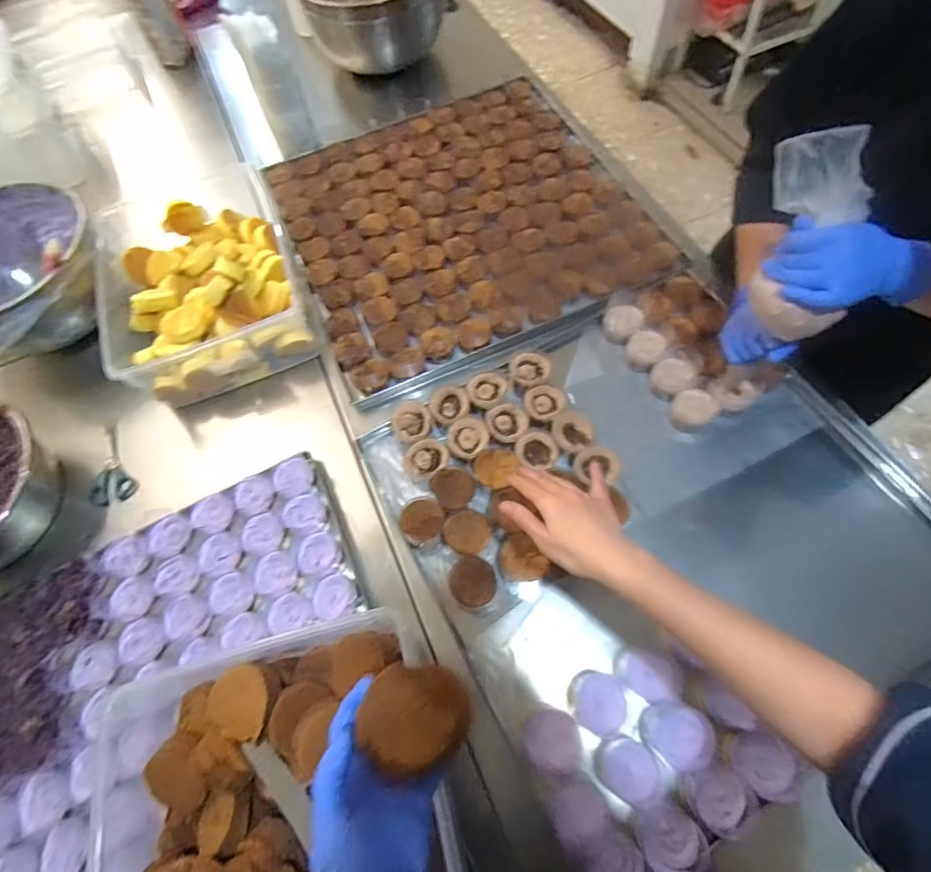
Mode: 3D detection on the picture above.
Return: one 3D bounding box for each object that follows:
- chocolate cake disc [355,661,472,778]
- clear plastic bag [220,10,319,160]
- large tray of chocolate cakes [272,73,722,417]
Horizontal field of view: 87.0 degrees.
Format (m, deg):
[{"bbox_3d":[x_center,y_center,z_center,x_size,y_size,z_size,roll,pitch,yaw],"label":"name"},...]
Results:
[{"bbox_3d":[-0.033,0.184,0.321,0.068,0.016,0.060,6,66,4],"label":"chocolate cake disc"},{"bbox_3d":[-0.354,-0.646,0.916,0.085,0.204,0.076,-18,65,-4],"label":"clear plastic bag"},{"bbox_3d":[-0.005,-0.402,0.895,0.610,0.041,0.585,-22,67,-8],"label":"large tray of chocolate cakes"}]

